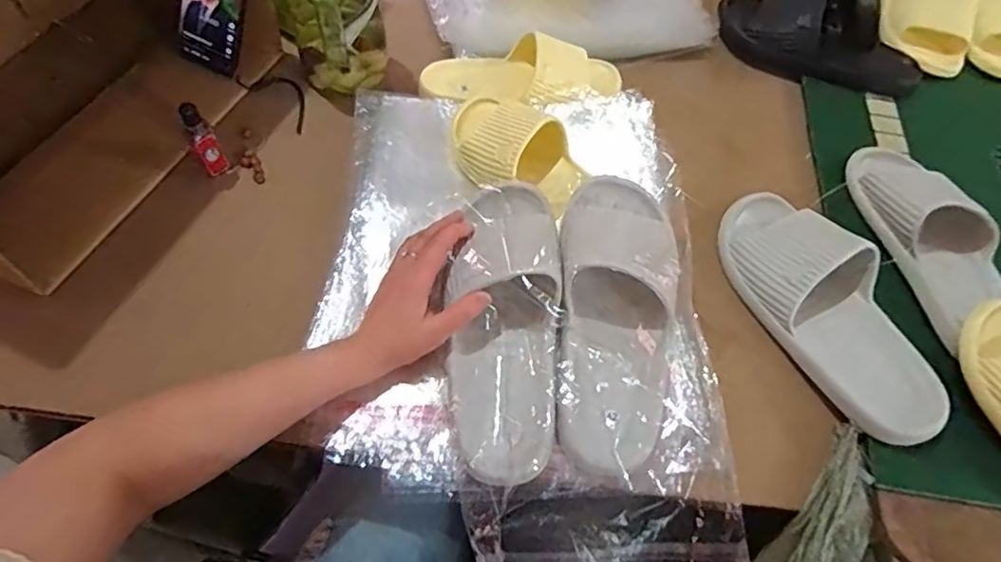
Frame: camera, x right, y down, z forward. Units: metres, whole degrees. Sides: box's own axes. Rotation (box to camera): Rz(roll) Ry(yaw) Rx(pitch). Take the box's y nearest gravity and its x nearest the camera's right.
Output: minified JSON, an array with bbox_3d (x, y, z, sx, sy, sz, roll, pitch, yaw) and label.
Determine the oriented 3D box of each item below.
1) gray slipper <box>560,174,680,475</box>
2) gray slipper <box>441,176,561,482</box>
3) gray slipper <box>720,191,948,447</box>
[{"bbox_3d":[0.105,0.023,0.519,0.105,0.061,0.281,6,72,0],"label":"gray slipper"},{"bbox_3d":[0.003,0.029,0.516,0.094,0.059,0.282,2,72,-2],"label":"gray slipper"},{"bbox_3d":[0.322,0.016,0.565,0.103,0.067,0.278,-19,63,-13],"label":"gray slipper"}]

